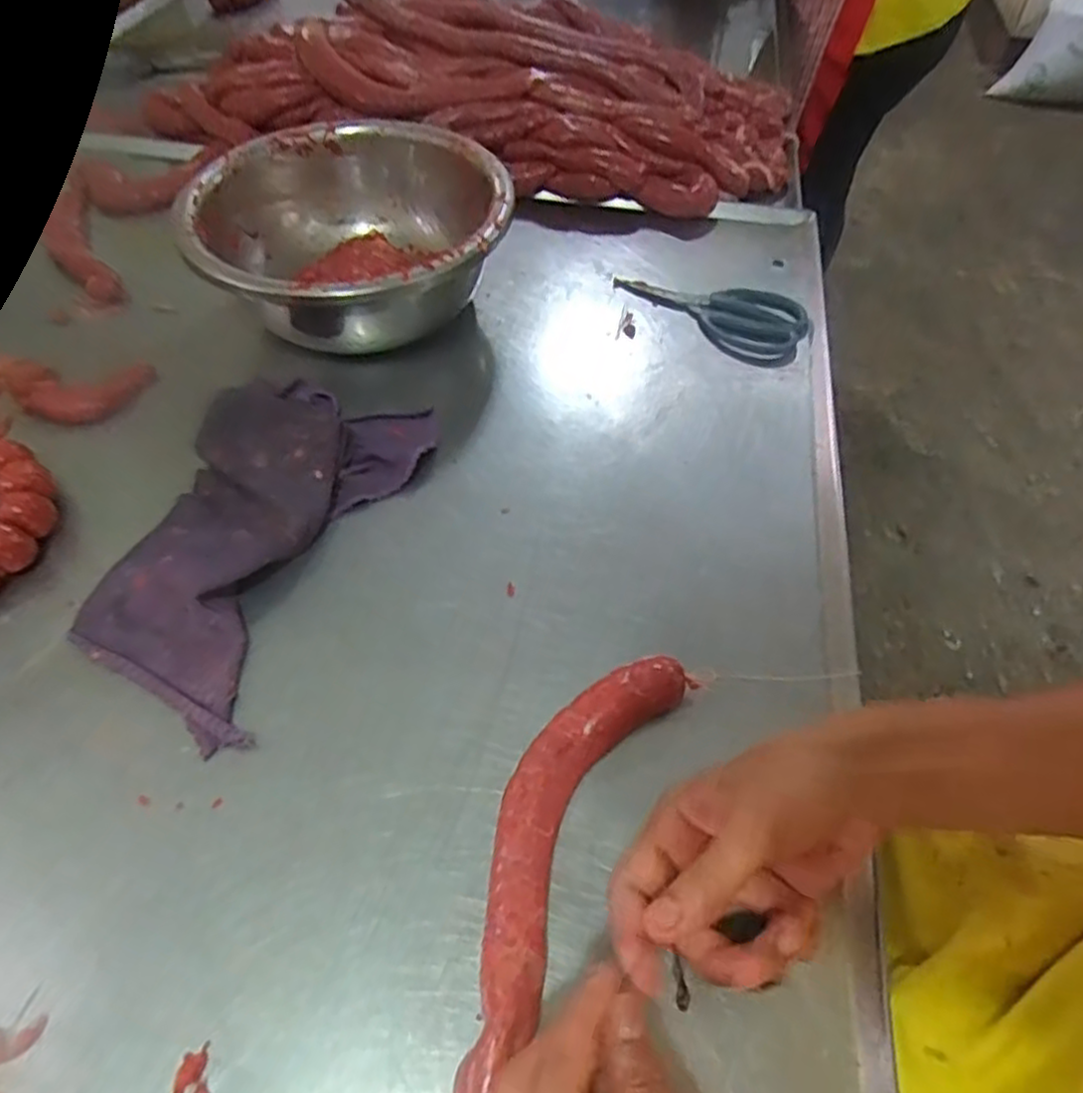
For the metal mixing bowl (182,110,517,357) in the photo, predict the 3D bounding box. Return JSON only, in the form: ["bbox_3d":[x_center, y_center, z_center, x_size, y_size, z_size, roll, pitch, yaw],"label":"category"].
[{"bbox_3d":[-0.170,-0.282,0.680,0.272,0.110,0.259,1,54,-1],"label":"metal mixing bowl"}]

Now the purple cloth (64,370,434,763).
[{"bbox_3d":[-0.215,-0.021,0.534,0.174,0.035,0.303,18,55,12],"label":"purple cloth"}]

